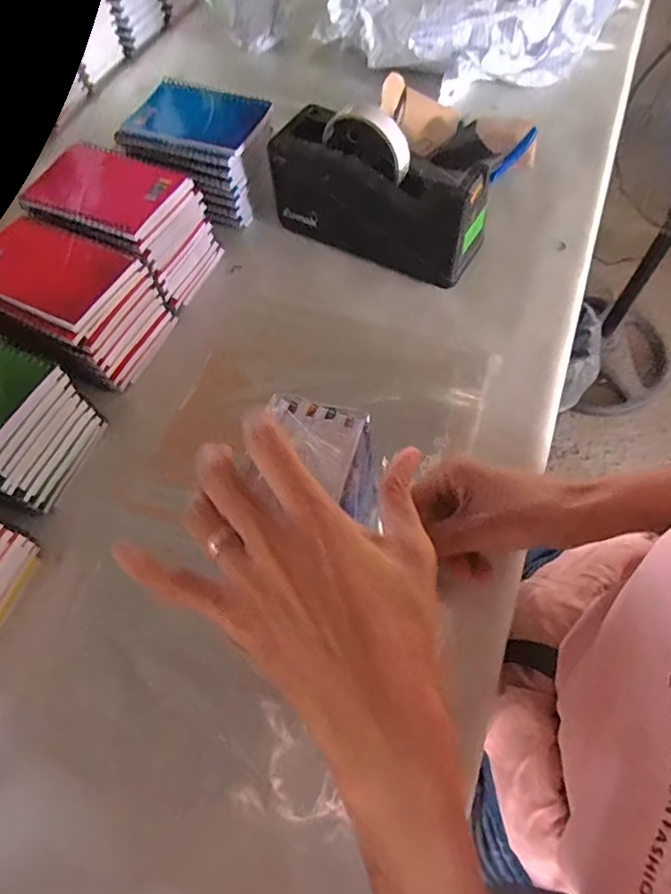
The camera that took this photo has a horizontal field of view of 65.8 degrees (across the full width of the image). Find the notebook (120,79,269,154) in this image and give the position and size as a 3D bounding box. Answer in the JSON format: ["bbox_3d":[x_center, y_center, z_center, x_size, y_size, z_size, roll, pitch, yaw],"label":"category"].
[{"bbox_3d":[-0.138,-0.327,0.513,0.125,0.016,0.087,16,66,3],"label":"notebook"}]

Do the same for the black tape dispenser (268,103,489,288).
[{"bbox_3d":[0.042,-0.240,0.497,0.204,0.103,0.069,26,66,17],"label":"black tape dispenser"}]

